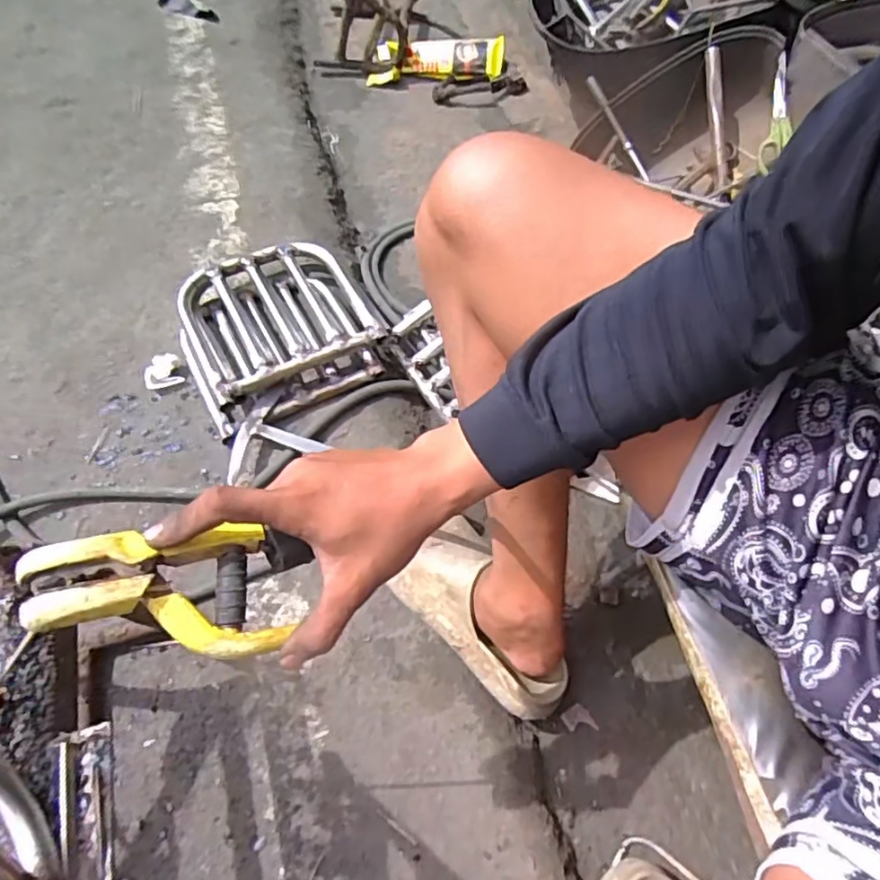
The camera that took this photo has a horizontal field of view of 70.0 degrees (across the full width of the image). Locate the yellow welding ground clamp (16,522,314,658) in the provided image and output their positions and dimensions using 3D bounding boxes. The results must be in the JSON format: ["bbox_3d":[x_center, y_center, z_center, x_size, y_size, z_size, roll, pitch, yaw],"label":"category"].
[{"bbox_3d":[-0.149,0.081,0.352,0.144,0.025,0.070,9,55,-28],"label":"yellow welding ground clamp"}]

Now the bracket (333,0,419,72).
[{"bbox_3d":[-0.143,-1.007,1.397,0.195,0.169,0.355,-5,60,-3],"label":"bracket"}]

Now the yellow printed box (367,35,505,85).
[{"bbox_3d":[-0.008,-0.829,1.369,0.289,0.031,0.084,1,102,8],"label":"yellow printed box"}]

